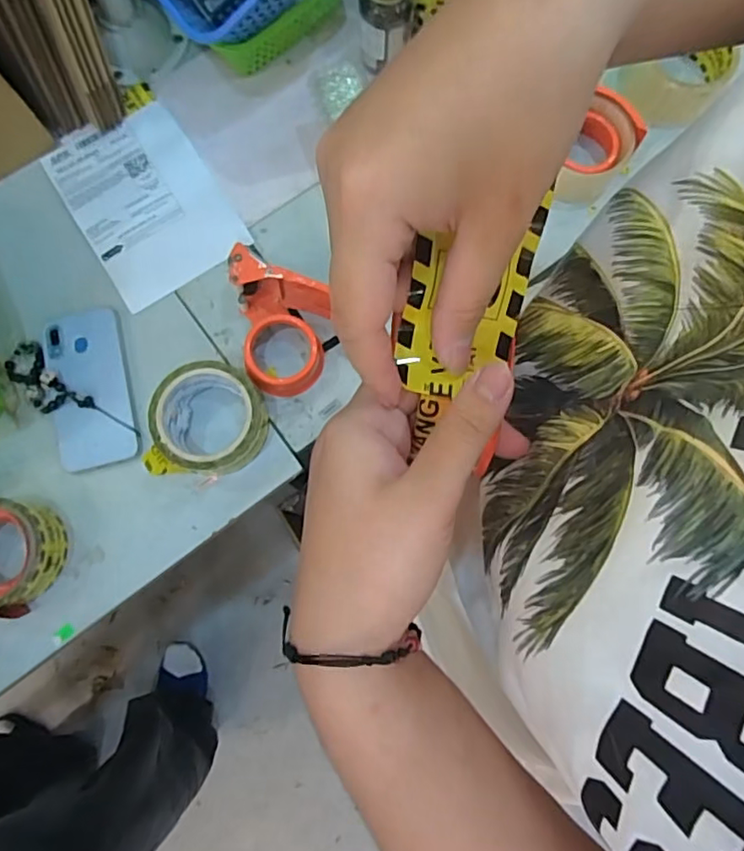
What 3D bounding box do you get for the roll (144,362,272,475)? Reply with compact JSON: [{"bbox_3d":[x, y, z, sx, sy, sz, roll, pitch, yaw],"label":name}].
[{"bbox_3d":[-0.153,-0.006,0.540,0.102,0.047,0.098,0,79,0],"label":"roll"}]

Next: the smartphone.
[{"bbox_3d":[-0.276,-0.038,0.565,0.073,0.015,0.158,-15,79,-3],"label":"smartphone"}]

